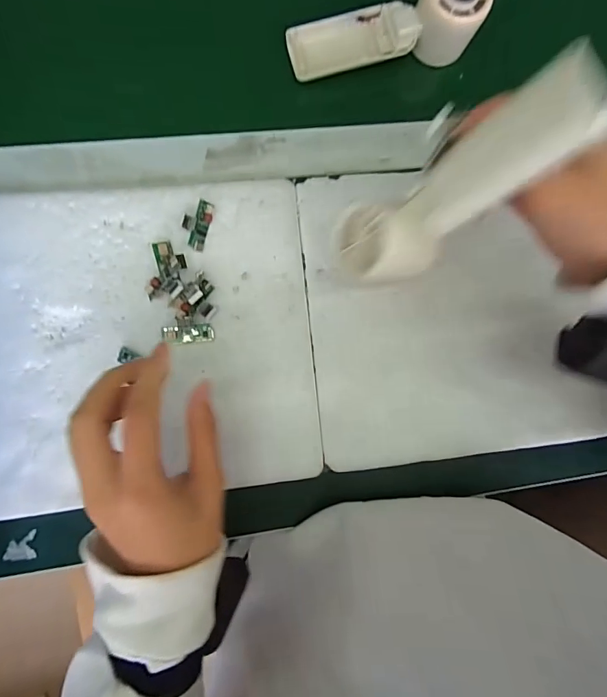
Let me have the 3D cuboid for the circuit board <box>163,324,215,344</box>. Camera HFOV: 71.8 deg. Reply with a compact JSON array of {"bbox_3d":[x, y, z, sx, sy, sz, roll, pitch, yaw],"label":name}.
[{"bbox_3d":[-0.091,-0.011,0.334,0.039,0.008,0.014,-5,89,-7],"label":"circuit board"}]

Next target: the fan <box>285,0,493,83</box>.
[{"bbox_3d":[0.070,-0.274,0.352,0.160,0.050,0.050,-13,90,-7],"label":"fan"}]

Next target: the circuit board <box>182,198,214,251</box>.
[{"bbox_3d":[-0.085,-0.100,0.334,0.021,0.004,0.040,18,91,-29],"label":"circuit board"}]

